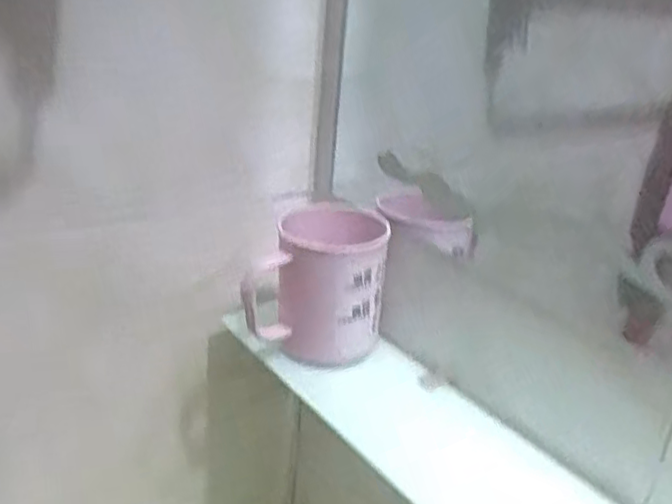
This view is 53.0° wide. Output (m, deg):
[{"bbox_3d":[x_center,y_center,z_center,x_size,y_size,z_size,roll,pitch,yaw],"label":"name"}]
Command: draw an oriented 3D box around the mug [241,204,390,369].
[{"bbox_3d":[-0.019,0.024,0.520,0.105,0.106,0.080,1,23,-9],"label":"mug"}]

